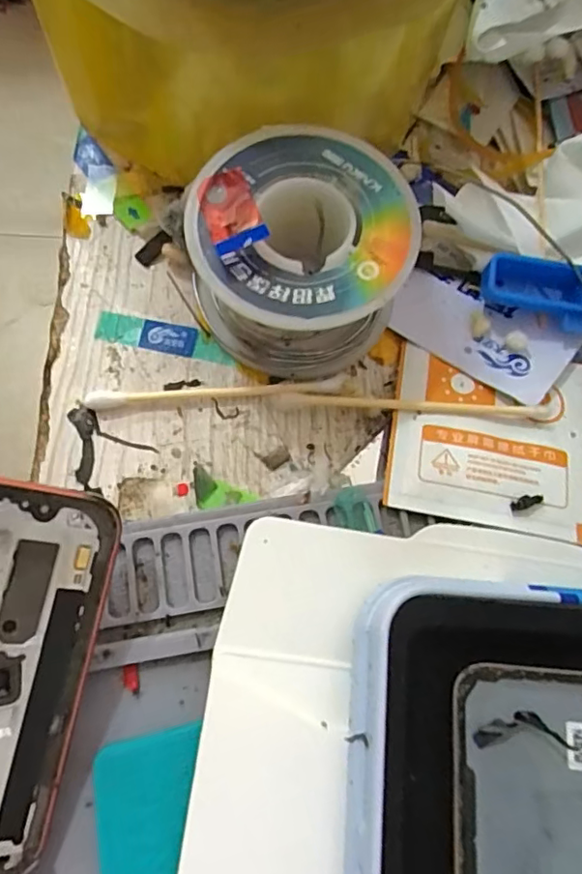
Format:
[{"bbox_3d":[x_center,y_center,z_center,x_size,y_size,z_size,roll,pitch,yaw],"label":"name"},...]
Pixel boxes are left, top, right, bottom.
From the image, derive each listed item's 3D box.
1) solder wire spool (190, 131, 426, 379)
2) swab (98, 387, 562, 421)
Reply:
[{"bbox_3d":[0.003,-0.046,0.140,0.050,0.032,0.053,1,73,-4],"label":"solder wire spool"},{"bbox_3d":[0.009,-0.010,0.143,0.121,0.005,0.008,3,72,-4],"label":"swab"}]

